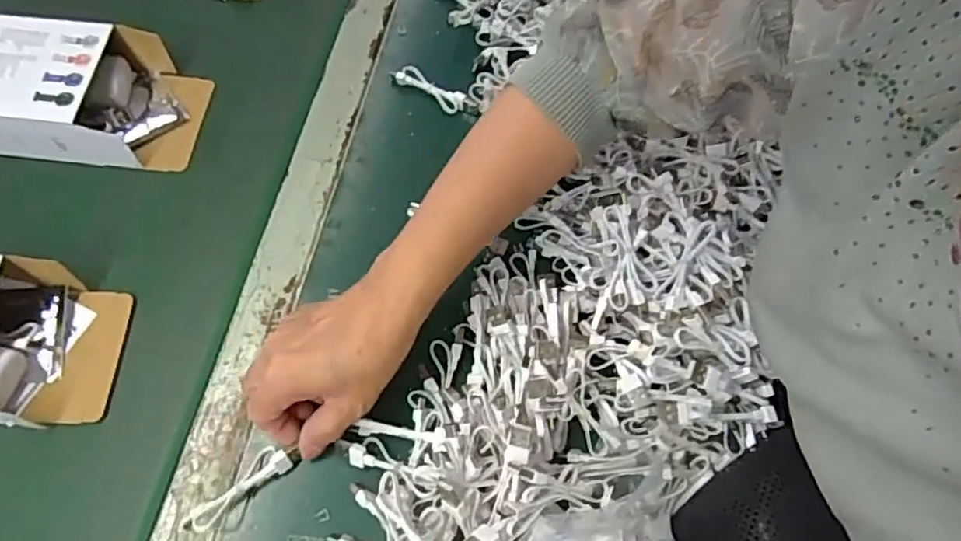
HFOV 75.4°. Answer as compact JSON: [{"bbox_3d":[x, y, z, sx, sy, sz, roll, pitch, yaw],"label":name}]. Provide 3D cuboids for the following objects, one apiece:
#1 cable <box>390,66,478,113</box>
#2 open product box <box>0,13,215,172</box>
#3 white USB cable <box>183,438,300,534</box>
[{"bbox_3d":[-0.040,-0.154,0.528,0.081,0.013,0.021,33,68,14],"label":"cable"},{"bbox_3d":[-0.359,-0.147,0.503,0.250,0.061,0.103,3,64,0],"label":"open product box"},{"bbox_3d":[-0.150,0.133,0.387,0.073,0.012,0.022,-35,69,-27],"label":"white USB cable"}]

